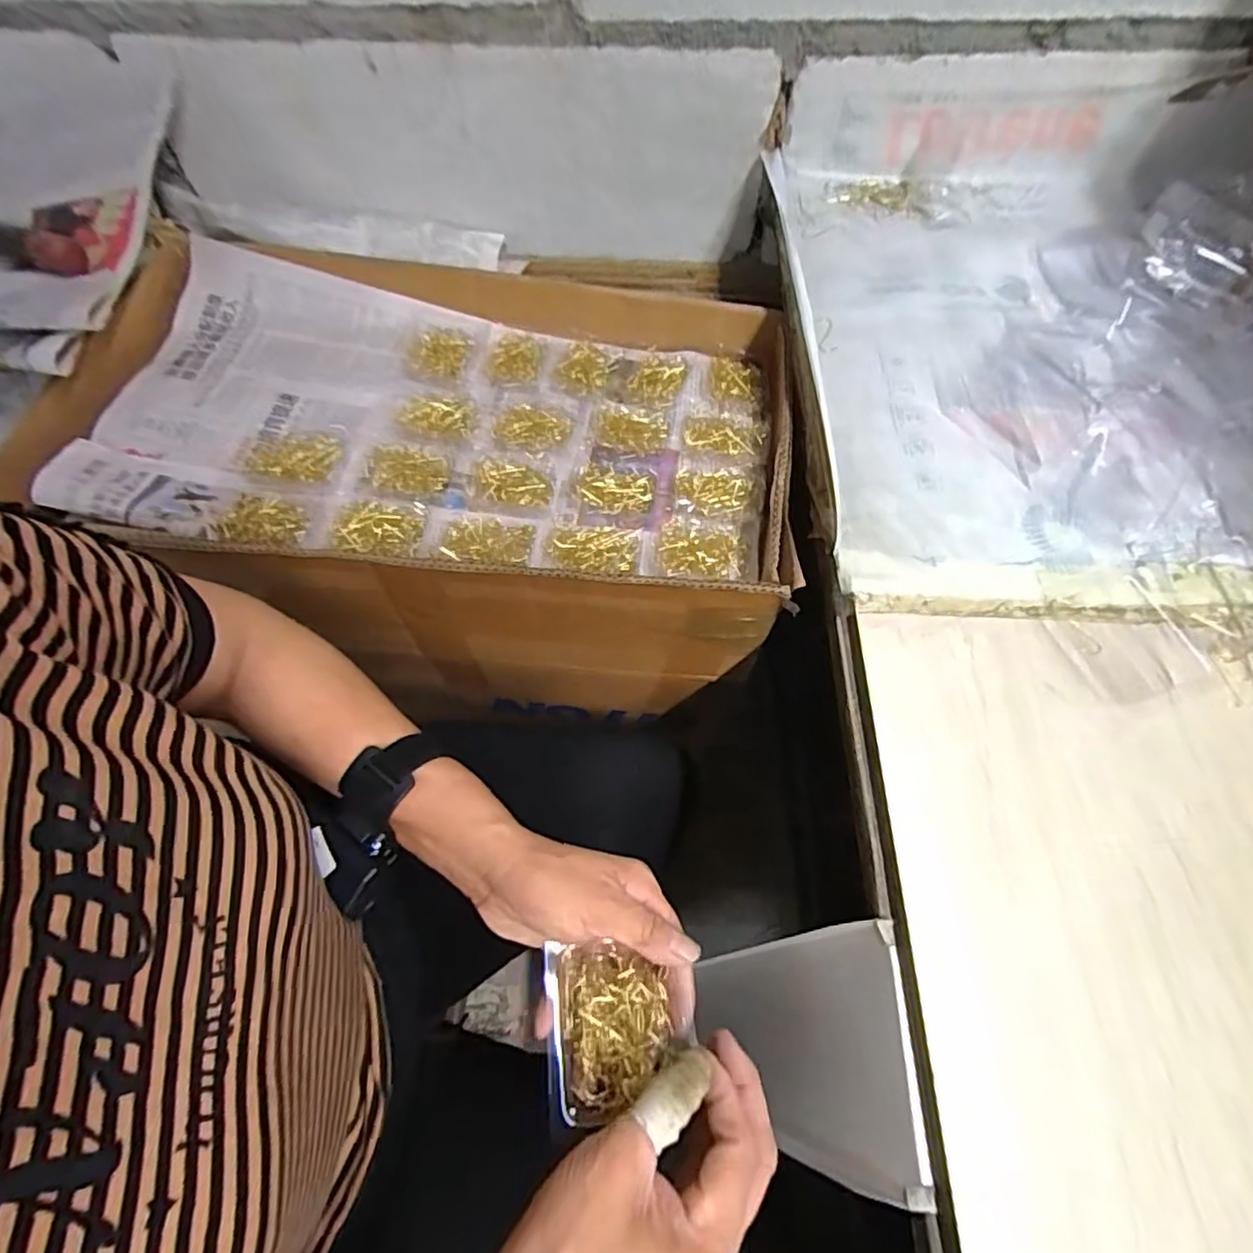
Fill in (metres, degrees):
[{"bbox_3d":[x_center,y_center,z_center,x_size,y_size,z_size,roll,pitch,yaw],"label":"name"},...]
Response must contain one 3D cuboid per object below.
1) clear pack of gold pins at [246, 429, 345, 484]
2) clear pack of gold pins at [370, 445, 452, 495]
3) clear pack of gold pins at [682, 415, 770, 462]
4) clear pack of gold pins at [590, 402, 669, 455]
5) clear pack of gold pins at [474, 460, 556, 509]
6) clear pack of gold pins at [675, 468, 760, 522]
[{"bbox_3d":[-0.273,-0.137,0.504,0.079,0.016,0.049,5,64,3],"label":"clear pack of gold pins"},{"bbox_3d":[-0.177,-0.127,0.502,0.065,0.010,0.058,-5,64,-2],"label":"clear pack of gold pins"},{"bbox_3d":[0.087,-0.166,0.539,0.072,0.005,0.050,7,64,4],"label":"clear pack of gold pins"},{"bbox_3d":[0.004,-0.174,0.541,0.064,0.007,0.057,5,64,2],"label":"clear pack of gold pins"},{"bbox_3d":[-0.093,-0.118,0.505,0.067,0.005,0.048,5,64,3],"label":"clear pack of gold pins"},{"bbox_3d":[0.075,-0.110,0.510,0.069,0.005,0.058,2,64,1],"label":"clear pack of gold pins"}]

